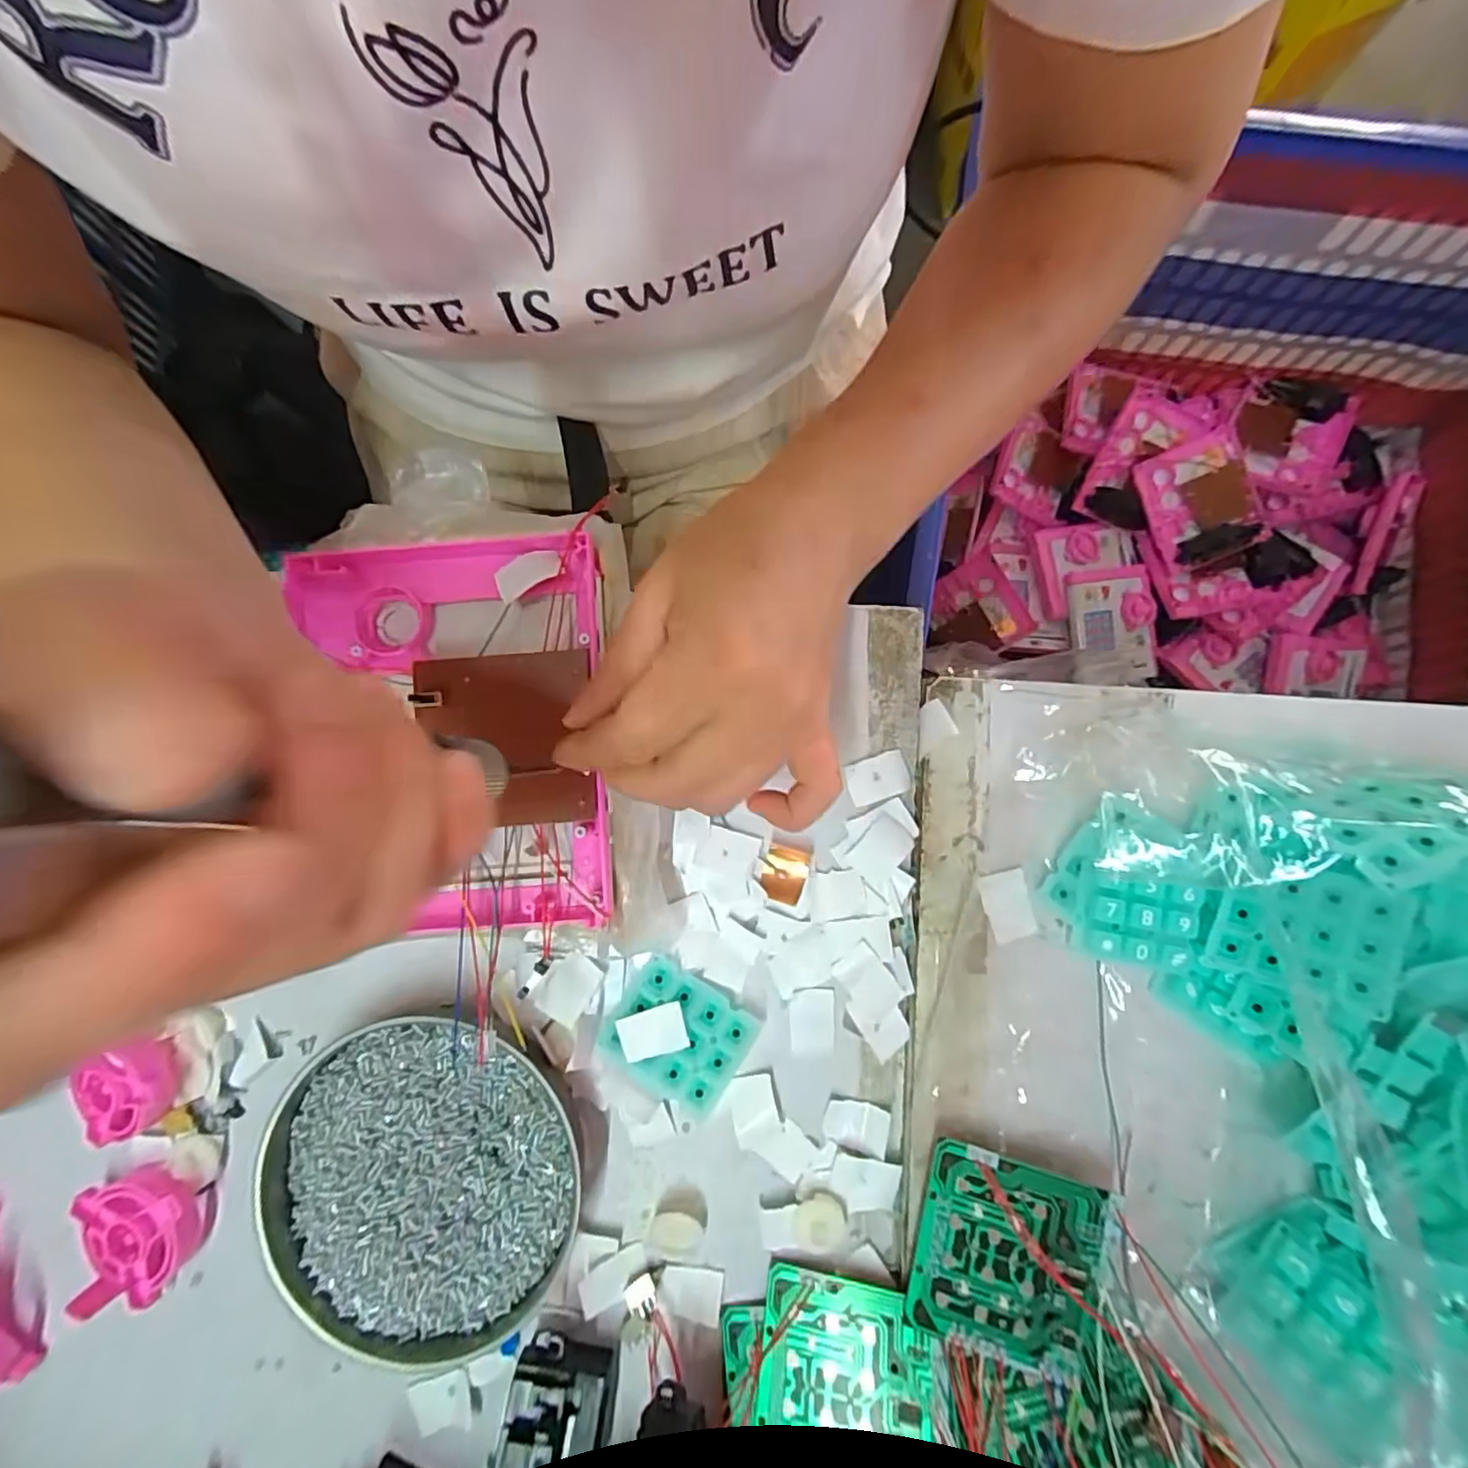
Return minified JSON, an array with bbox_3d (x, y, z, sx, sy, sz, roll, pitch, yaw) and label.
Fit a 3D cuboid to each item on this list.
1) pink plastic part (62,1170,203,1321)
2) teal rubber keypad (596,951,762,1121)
[{"bbox_3d":[-0.260,0.221,0.270,0.049,0.014,0.053,0,80,1],"label":"pink plastic part"},{"bbox_3d":[-0.026,0.135,0.276,0.059,0.007,0.051,32,86,5],"label":"teal rubber keypad"}]

